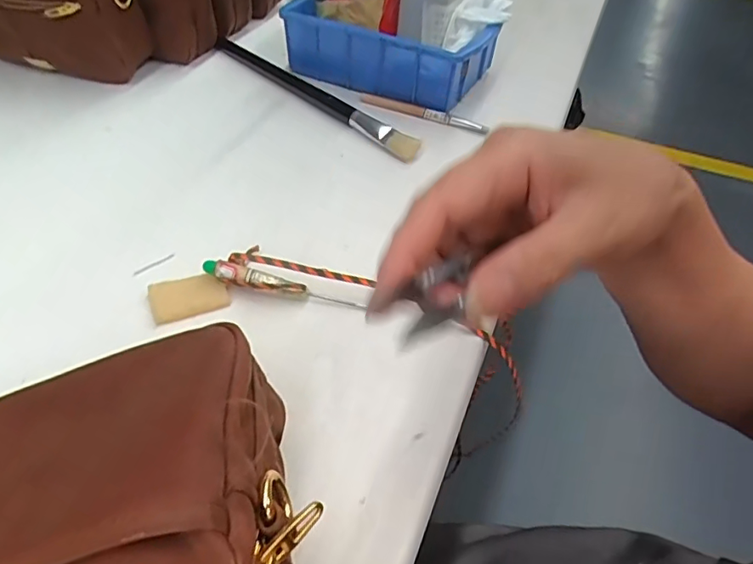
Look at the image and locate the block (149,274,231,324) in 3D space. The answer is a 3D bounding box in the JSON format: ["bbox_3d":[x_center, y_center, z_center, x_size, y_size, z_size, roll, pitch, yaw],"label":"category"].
[{"bbox_3d":[-0.119,0.010,0.343,0.047,0.004,0.028,-10,65,-12],"label":"block"}]

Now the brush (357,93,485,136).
[{"bbox_3d":[0.042,-0.160,0.504,0.126,0.011,0.010,22,49,15],"label":"brush"}]

